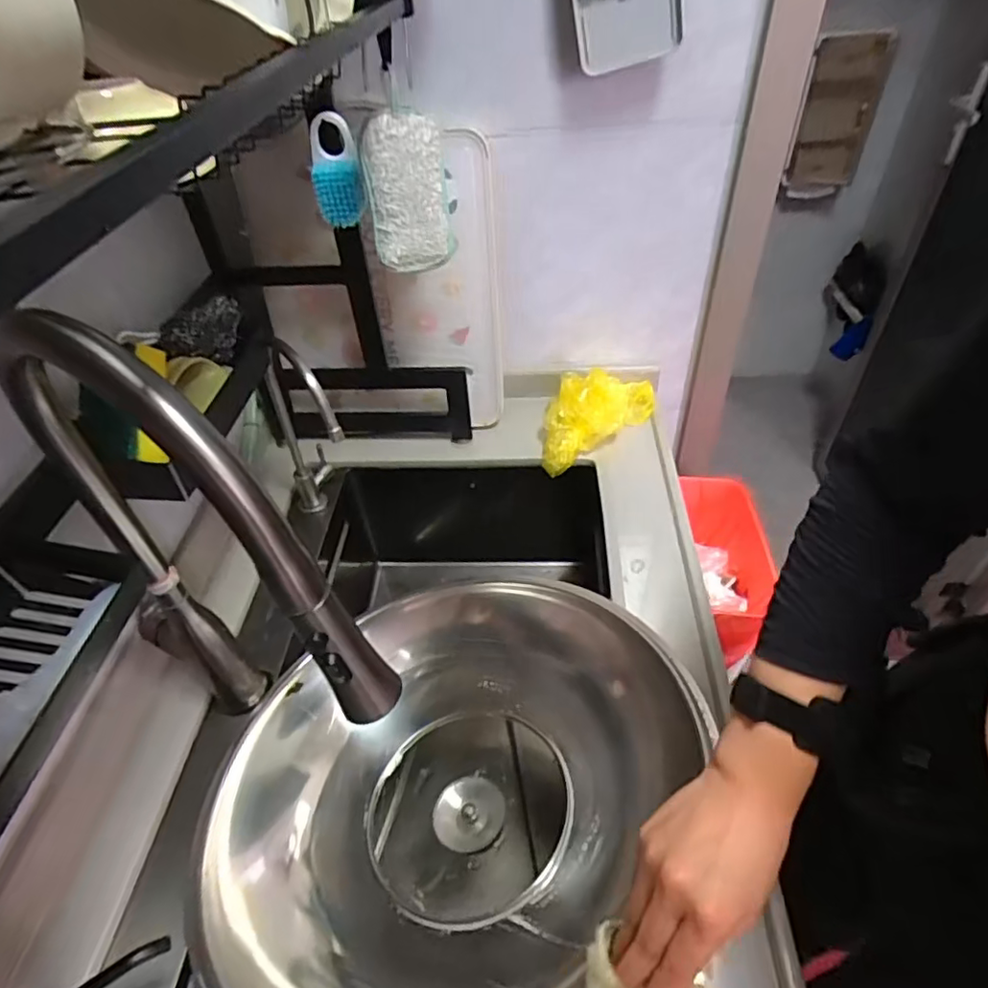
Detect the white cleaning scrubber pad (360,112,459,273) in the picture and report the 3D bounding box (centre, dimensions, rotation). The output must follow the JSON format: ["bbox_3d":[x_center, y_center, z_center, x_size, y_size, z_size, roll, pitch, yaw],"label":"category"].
[{"bbox_3d":[-0.083,-0.288,0.577,0.073,0.131,0.028,-13,45,-9],"label":"white cleaning scrubber pad"}]

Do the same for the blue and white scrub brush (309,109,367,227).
[{"bbox_3d":[-0.157,-0.320,0.592,0.047,0.095,0.039,-10,44,-6],"label":"blue and white scrub brush"}]

